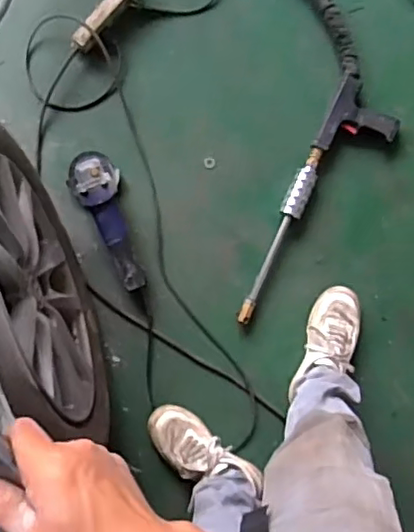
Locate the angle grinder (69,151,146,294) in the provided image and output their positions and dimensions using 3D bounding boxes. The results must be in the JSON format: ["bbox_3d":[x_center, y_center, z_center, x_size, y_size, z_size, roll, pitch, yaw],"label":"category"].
[{"bbox_3d":[-0.190,-0.093,1.199,0.099,0.096,0.293,-24,87,-4],"label":"angle grinder"}]

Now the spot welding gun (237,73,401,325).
[{"bbox_3d":[0.227,-0.119,1.235,0.143,0.052,0.544,27,83,-1],"label":"spot welding gun"}]

